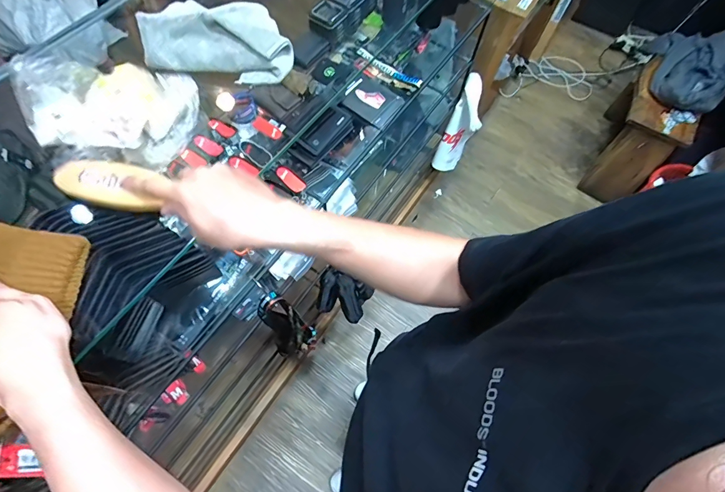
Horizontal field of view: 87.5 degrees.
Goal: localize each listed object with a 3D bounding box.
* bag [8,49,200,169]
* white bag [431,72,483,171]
[{"bbox_3d":[-0.283,-0.160,0.435,0.124,0.097,0.131,14,65,3],"label":"bag"},{"bbox_3d":[0.398,-0.471,1.514,0.120,0.401,0.136,23,66,7],"label":"white bag"}]

